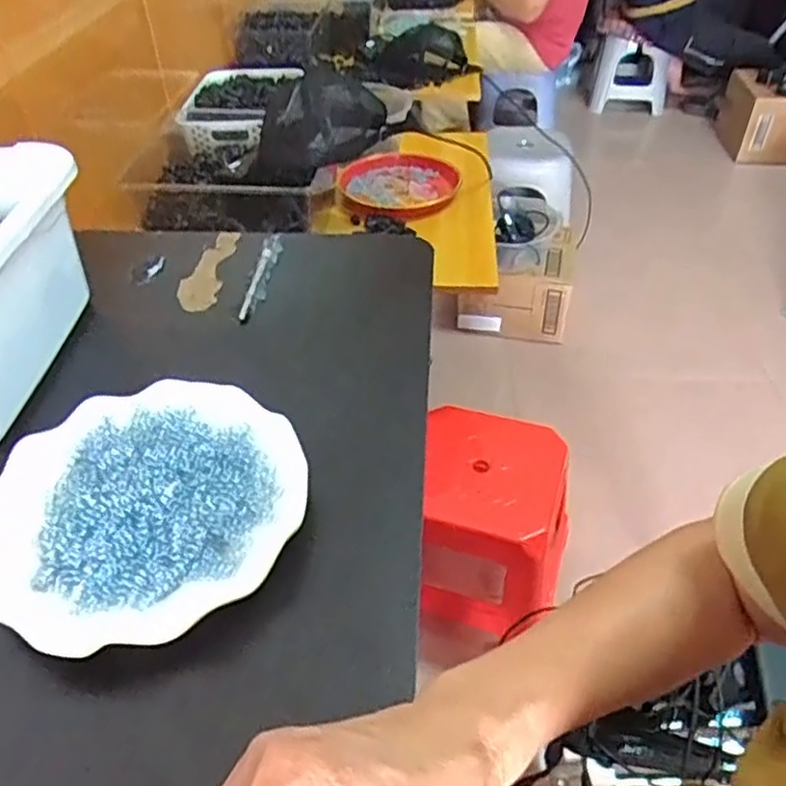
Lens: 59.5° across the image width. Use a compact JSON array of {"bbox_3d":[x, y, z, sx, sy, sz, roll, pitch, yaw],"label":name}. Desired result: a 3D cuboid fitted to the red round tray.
[{"bbox_3d":[0.010,-0.383,1.263,0.212,0.040,0.219,-1,42,1],"label":"red round tray"}]

